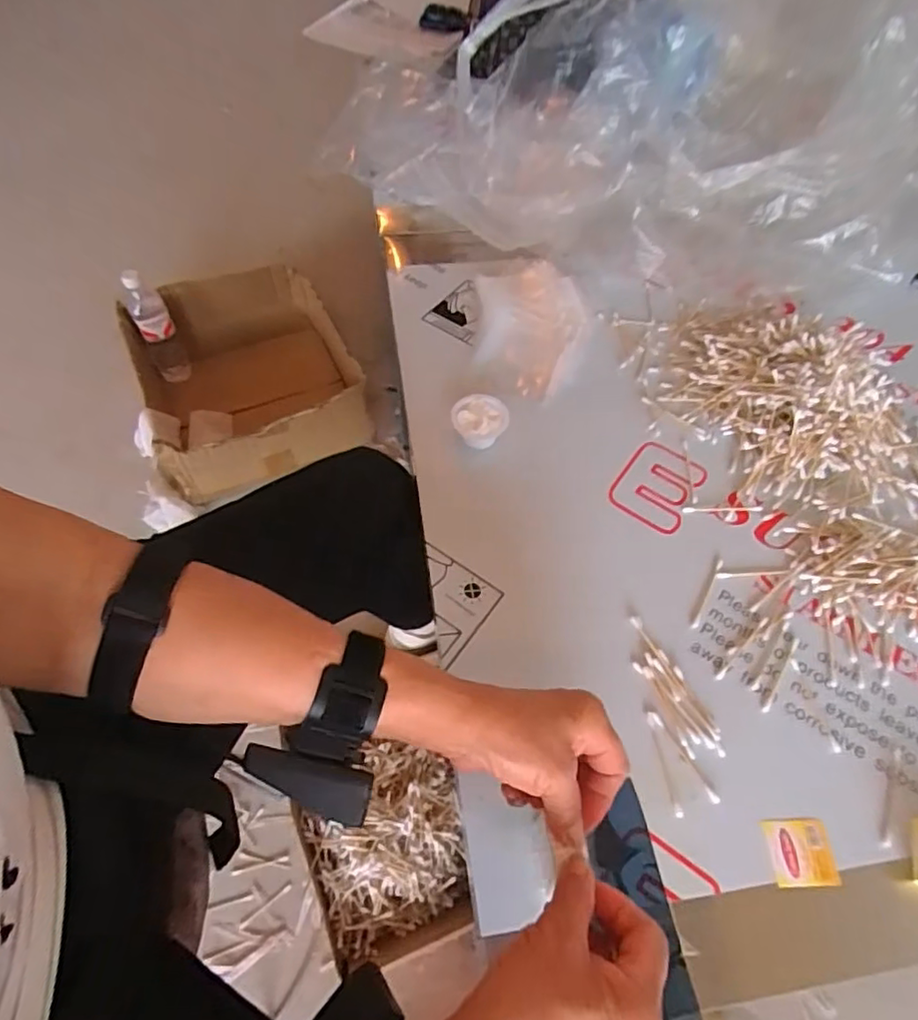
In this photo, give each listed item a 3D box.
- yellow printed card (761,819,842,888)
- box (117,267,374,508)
[{"bbox_3d":[0.236,0.235,0.413,0.044,0.004,0.040,-1,58,-3],"label":"yellow printed card"},{"bbox_3d":[-0.399,-0.241,1.130,0.404,0.172,0.437,-18,60,-13],"label":"box"}]

